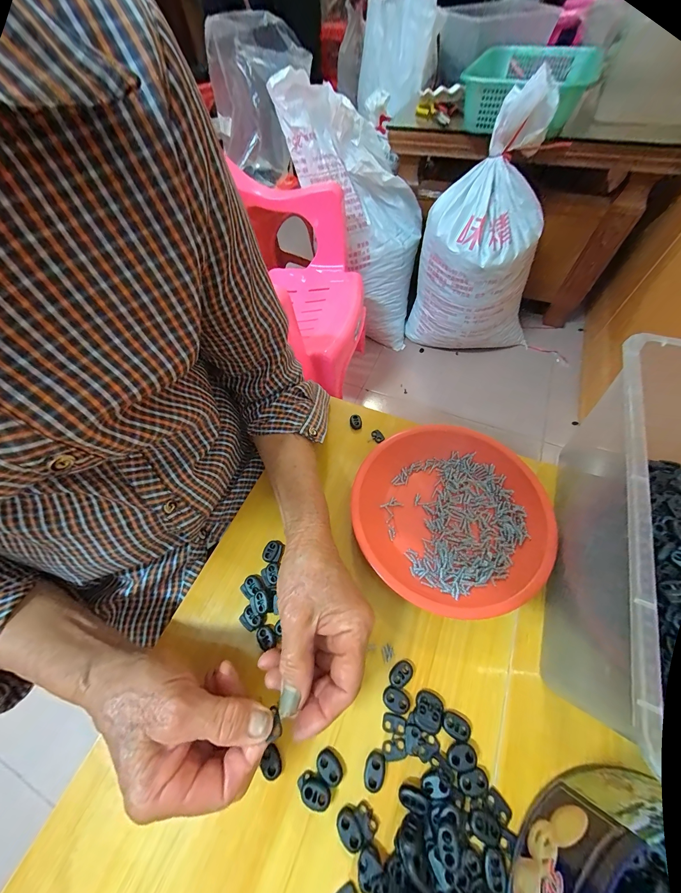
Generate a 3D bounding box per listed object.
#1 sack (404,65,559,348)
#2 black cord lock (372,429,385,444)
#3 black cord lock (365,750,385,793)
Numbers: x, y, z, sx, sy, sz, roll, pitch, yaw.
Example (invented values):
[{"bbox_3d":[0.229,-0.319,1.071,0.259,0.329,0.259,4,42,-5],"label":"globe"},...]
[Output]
[{"bbox_3d":[0.403,-0.563,0.878,0.272,0.569,0.279,-25,61,-10],"label":"sack"},{"bbox_3d":[0.047,-0.013,0.381,0.012,0.004,0.018,-30,62,-13],"label":"black cord lock"},{"bbox_3d":[0.026,0.246,0.228,0.015,0.004,0.022,16,62,13],"label":"black cord lock"}]

